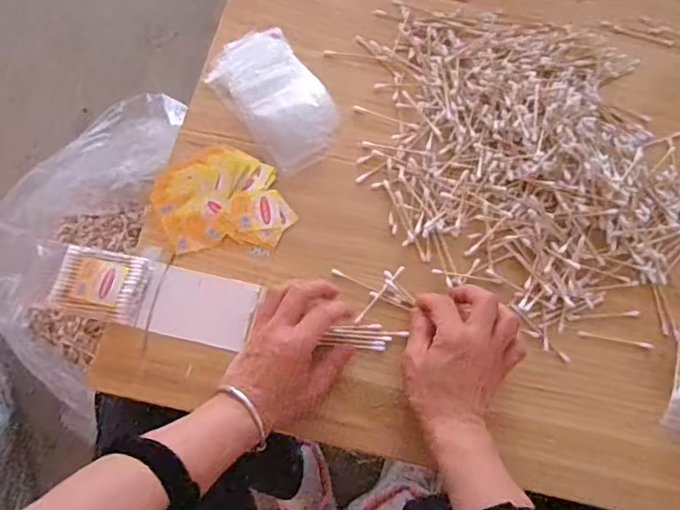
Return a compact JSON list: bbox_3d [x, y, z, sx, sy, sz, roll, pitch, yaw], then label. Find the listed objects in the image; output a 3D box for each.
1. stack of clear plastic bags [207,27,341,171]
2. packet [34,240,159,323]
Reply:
[{"bbox_3d":[-0.063,-0.160,0.534,0.088,0.020,0.146,-35,77,-15],"label":"stack of clear plastic bags"},{"bbox_3d":[-0.210,0.022,0.455,0.089,0.014,0.057,11,70,-1],"label":"packet"}]

